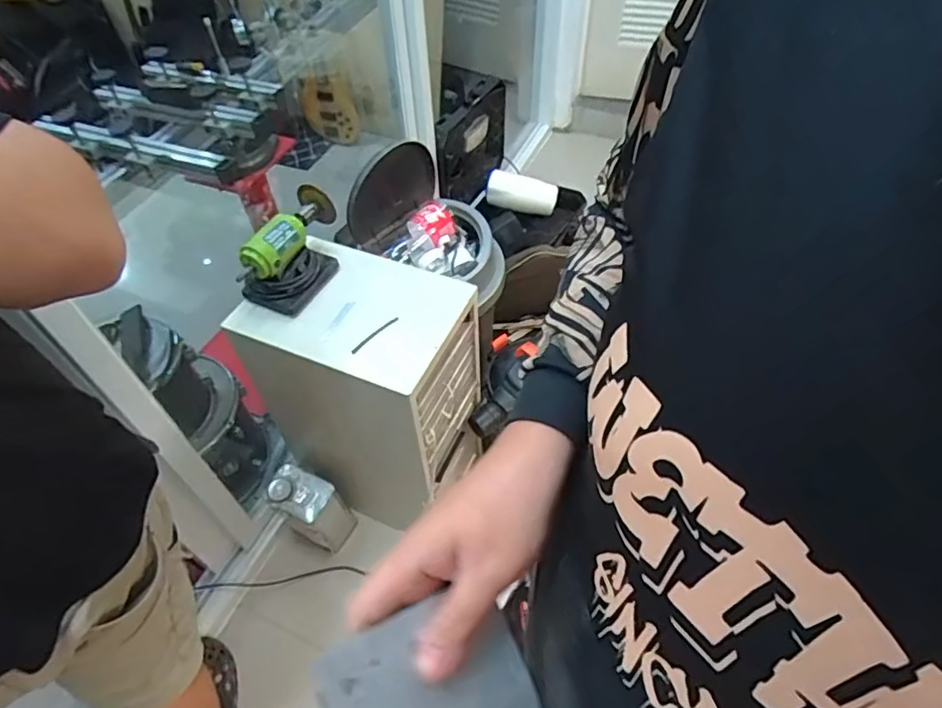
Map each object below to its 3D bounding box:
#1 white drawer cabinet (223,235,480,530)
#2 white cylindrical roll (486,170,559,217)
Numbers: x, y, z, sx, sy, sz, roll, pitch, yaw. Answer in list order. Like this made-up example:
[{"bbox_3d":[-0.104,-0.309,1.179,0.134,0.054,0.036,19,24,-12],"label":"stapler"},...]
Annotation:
[{"bbox_3d":[-0.224,0.085,1.304,0.427,0.604,0.290,19,53,16],"label":"white drawer cabinet"},{"bbox_3d":[0.166,-0.540,1.884,0.245,0.099,0.092,8,49,-14],"label":"white cylindrical roll"}]

